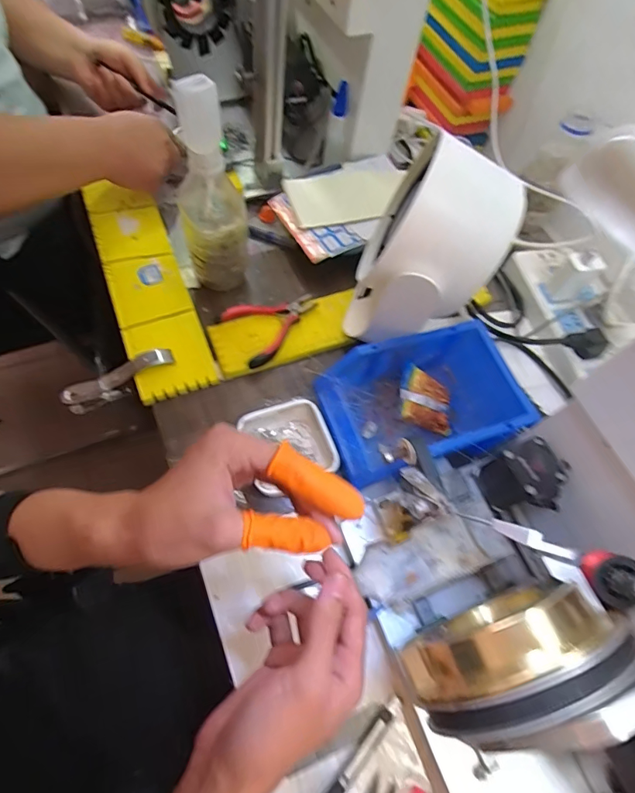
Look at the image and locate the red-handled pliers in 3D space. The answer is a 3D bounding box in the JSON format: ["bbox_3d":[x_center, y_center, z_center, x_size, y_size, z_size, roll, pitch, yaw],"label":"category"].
[{"bbox_3d":[-0.046,-0.084,0.509,0.106,0.020,0.073,-28,69,-20],"label":"red-handled pliers"}]

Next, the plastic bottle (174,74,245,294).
[{"bbox_3d":[-0.112,-0.210,0.453,0.066,0.214,0.072,-7,63,-10],"label":"plastic bottle"}]

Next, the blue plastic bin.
[{"bbox_3d":[0.115,0.002,0.449,0.216,0.066,0.117,-16,65,-15],"label":"blue plastic bin"}]

